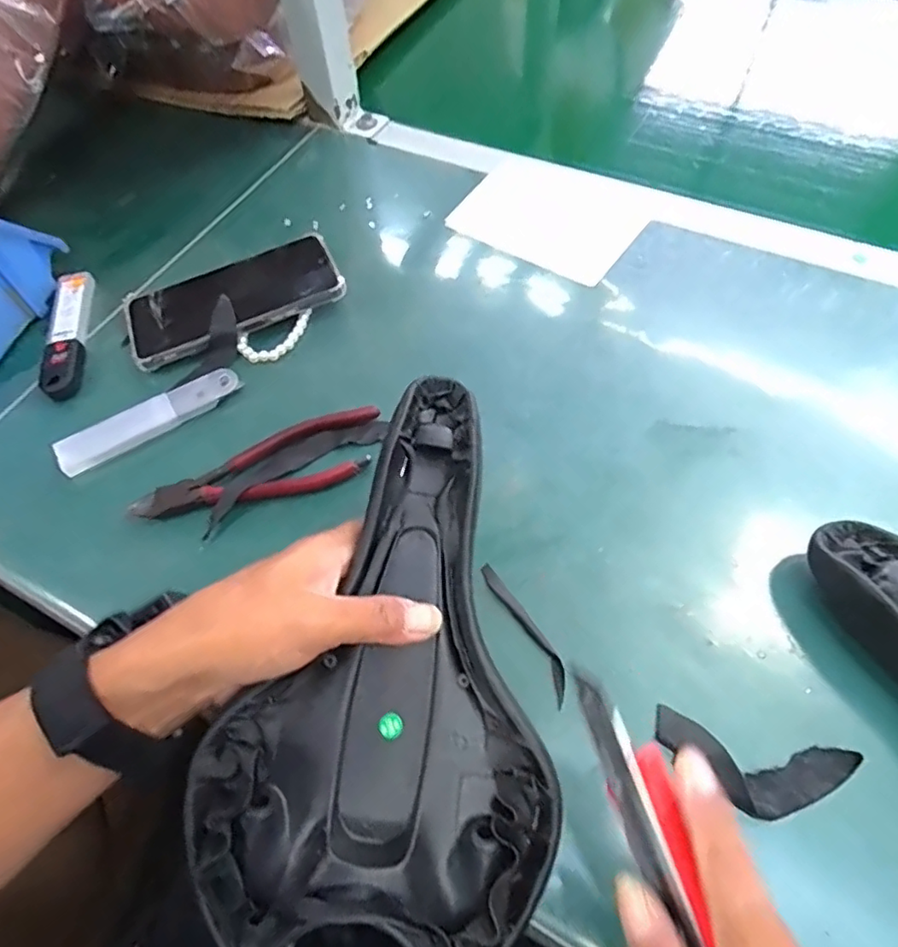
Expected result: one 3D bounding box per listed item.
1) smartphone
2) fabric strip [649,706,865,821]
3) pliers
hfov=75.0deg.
[{"bbox_3d":[-0.174,-0.140,0.470,0.171,0.017,0.086,-23,58,-5],"label":"smartphone"},{"bbox_3d":[0.151,0.147,0.289,0.093,0.008,0.039,11,61,10],"label":"fabric strip"},{"bbox_3d":[-0.126,-0.004,0.390,0.163,0.009,0.051,-17,60,-6],"label":"pliers"}]

